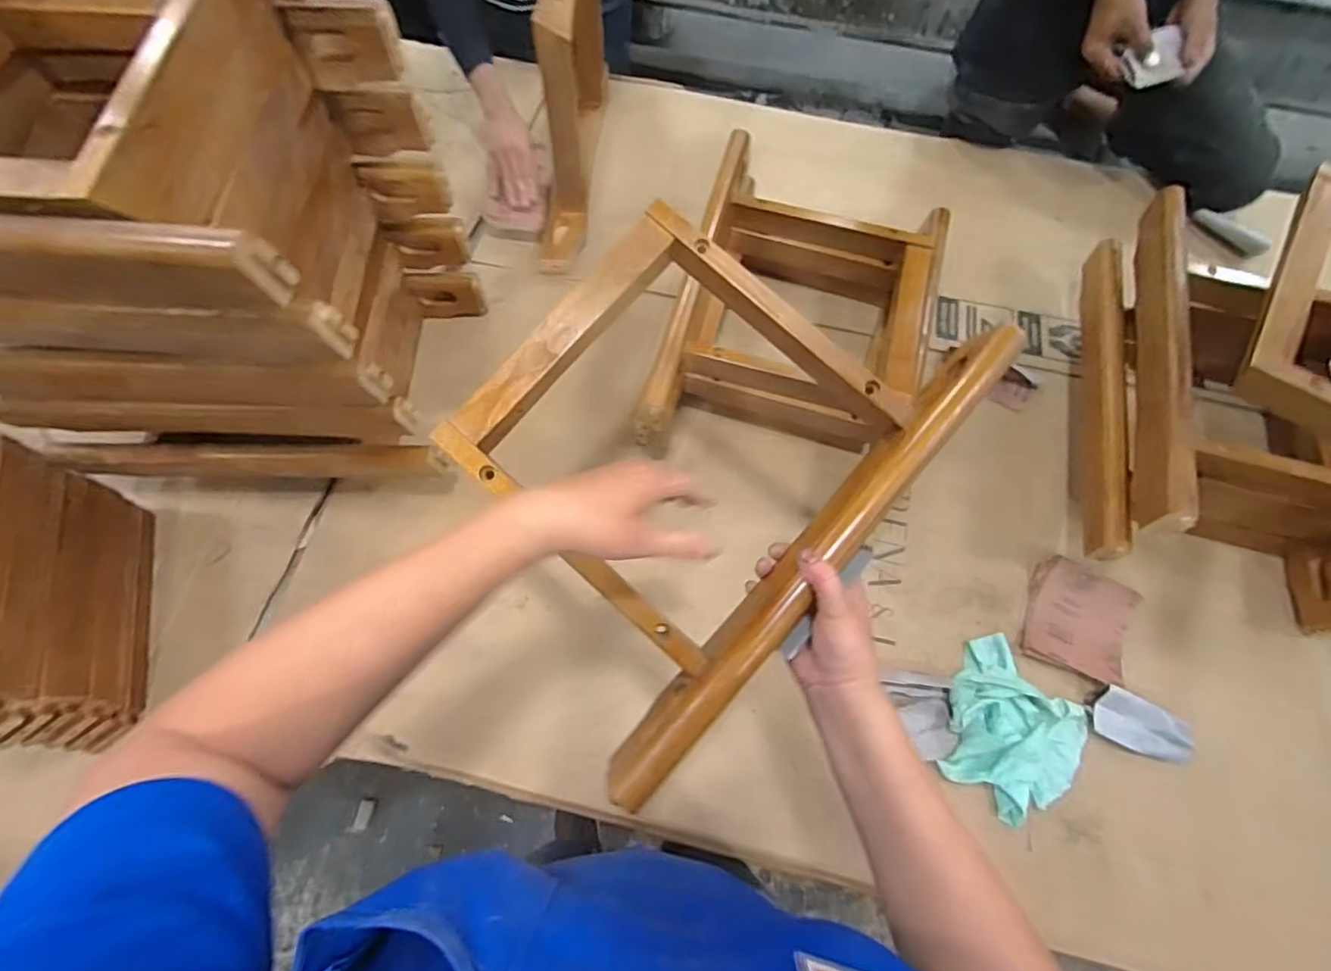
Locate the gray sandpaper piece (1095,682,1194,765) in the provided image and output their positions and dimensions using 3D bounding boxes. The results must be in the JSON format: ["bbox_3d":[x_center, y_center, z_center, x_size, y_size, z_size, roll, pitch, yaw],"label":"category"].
[{"bbox_3d":[0.572,0.291,0.711,0.102,0.035,0.055,28,71,10],"label":"gray sandpaper piece"}]

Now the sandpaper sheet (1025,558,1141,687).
[{"bbox_3d":[0.528,0.170,0.754,0.116,0.025,0.138,23,70,8],"label":"sandpaper sheet"}]

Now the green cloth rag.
[{"bbox_3d":[0.415,0.290,0.701,0.157,0.030,0.178,34,72,12],"label":"green cloth rag"}]

